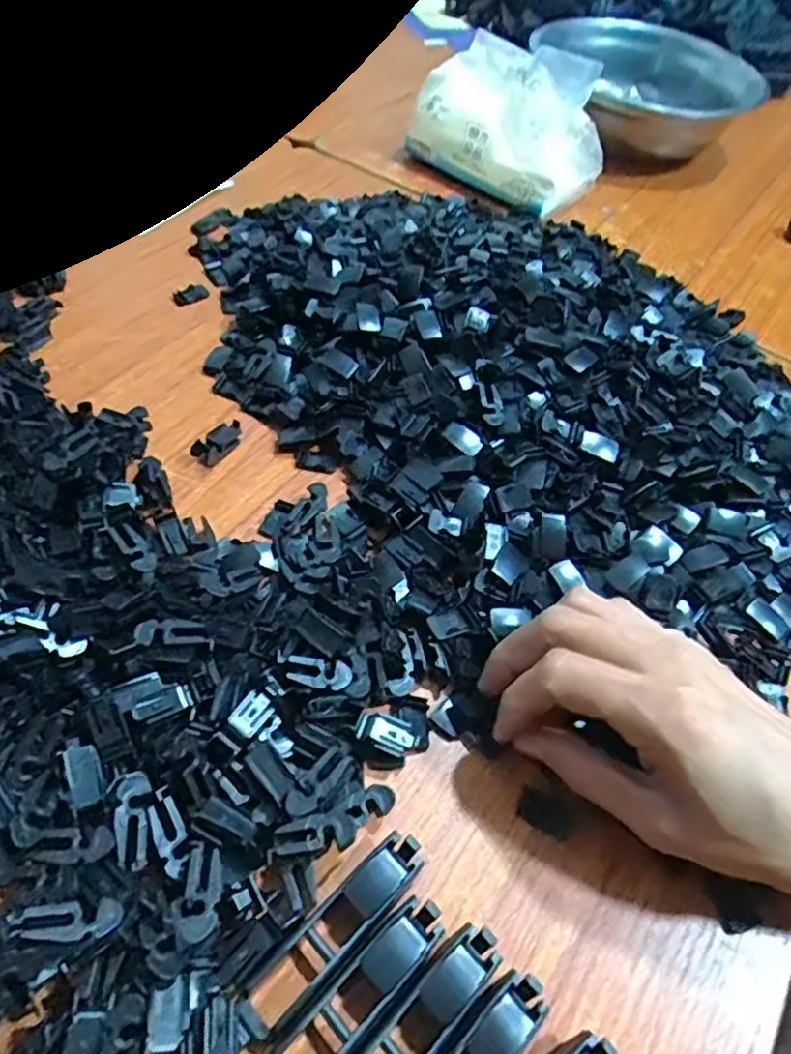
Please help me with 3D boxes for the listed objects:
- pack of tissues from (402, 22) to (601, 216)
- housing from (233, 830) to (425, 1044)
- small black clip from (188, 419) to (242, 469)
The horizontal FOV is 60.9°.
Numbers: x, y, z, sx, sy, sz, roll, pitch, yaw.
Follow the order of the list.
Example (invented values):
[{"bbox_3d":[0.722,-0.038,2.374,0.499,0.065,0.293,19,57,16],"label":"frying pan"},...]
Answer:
[{"bbox_3d":[0.084,-0.302,0.499,0.135,0.080,0.070,38,59,20],"label":"pack of tissues"},{"bbox_3d":[-0.020,0.131,0.218,0.071,0.015,0.016,-37,65,-28],"label":"housing"},{"bbox_3d":[-0.089,-0.044,0.343,0.014,0.009,0.030,24,55,11],"label":"small black clip"}]

